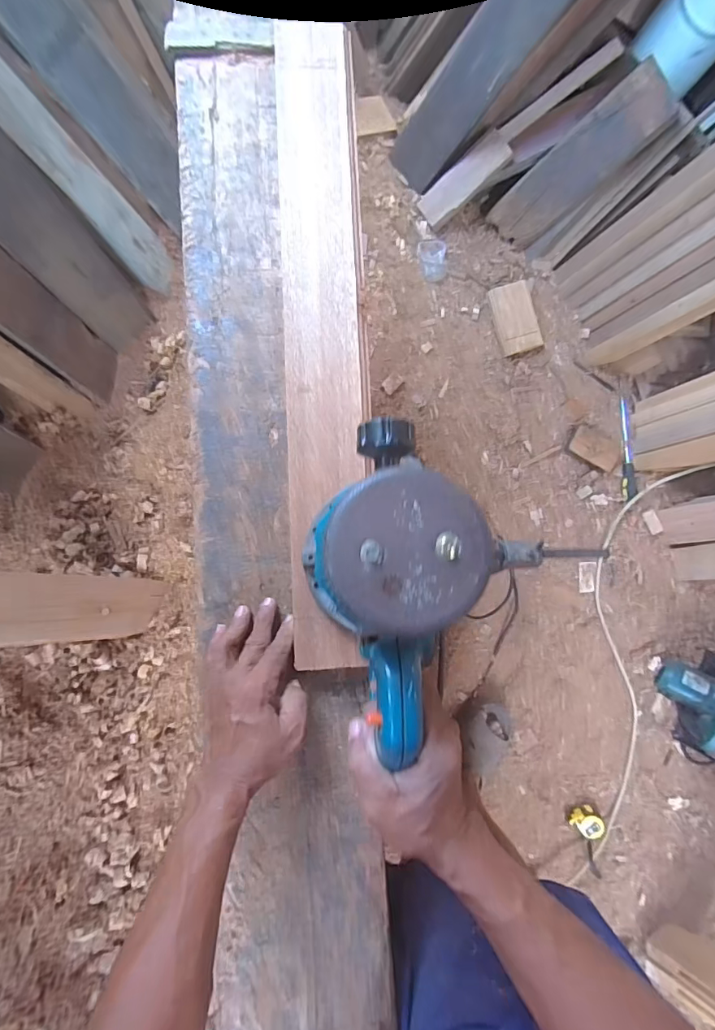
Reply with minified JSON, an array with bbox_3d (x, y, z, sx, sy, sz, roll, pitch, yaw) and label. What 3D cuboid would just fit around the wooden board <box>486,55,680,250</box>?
[{"bbox_3d":[0.493,-0.790,1.051,0.137,0.383,0.022,43,48,-18],"label":"wooden board"}]

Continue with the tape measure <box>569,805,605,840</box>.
[{"bbox_3d":[0.556,0.739,1.107,0.062,0.045,0.060,0,85,-5],"label":"tape measure"}]

